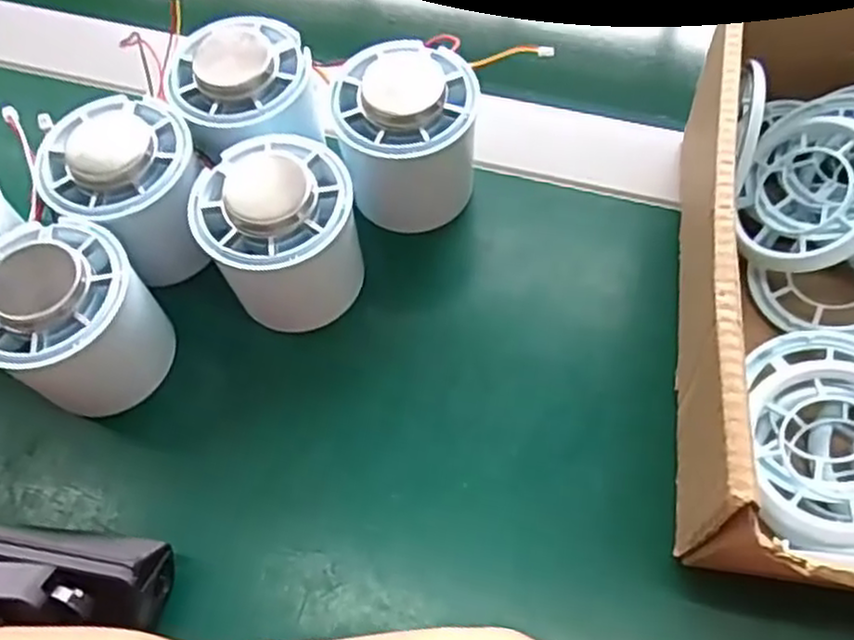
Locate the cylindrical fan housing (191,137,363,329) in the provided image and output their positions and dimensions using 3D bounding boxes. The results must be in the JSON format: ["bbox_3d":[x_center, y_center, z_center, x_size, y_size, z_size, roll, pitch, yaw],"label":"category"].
[{"bbox_3d":[-0.051,-0.028,0.270,0.052,0.060,0.052,-1,62,3],"label":"cylindrical fan housing"}]

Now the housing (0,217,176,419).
[{"bbox_3d":[-0.123,0.001,0.260,0.056,0.059,0.051,-1,62,3],"label":"housing"}]

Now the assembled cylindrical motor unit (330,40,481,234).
[{"bbox_3d":[-0.007,-0.068,0.287,0.051,0.054,0.053,-1,62,3],"label":"assembled cylindrical motor unit"}]

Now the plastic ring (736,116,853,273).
[{"bbox_3d":[0.137,-0.045,0.262,0.051,0.009,0.056,-15,68,42],"label":"plastic ring"}]

